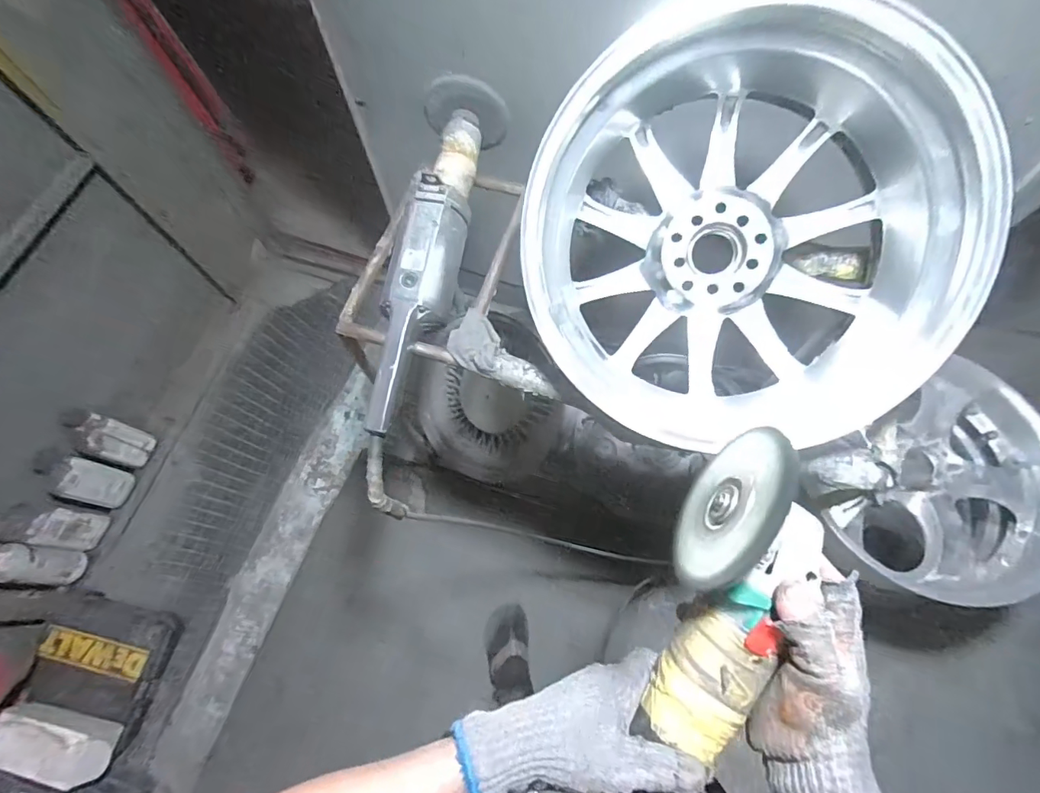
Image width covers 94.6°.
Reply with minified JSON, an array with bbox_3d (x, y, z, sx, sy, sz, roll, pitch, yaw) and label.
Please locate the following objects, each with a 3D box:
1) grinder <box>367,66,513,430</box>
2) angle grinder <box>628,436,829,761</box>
[{"bbox_3d":[-0.128,-0.219,0.677,0.119,0.098,0.551,8,68,4],"label":"grinder"},{"bbox_3d":[0.161,0.145,0.356,0.080,0.101,0.230,14,90,7],"label":"angle grinder"}]

